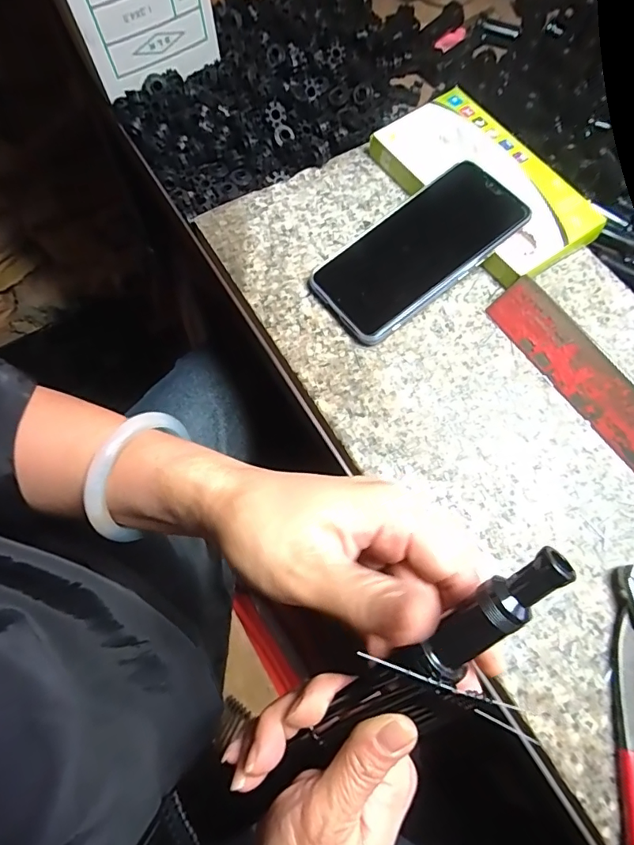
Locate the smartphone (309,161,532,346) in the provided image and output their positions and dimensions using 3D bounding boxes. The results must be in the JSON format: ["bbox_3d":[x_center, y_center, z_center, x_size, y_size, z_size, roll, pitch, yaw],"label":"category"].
[{"bbox_3d":[0.075,-0.129,0.340,0.157,0.008,0.077,-39,69,-4],"label":"smartphone"}]

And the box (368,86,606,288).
[{"bbox_3d":[0.132,-0.192,0.372,0.088,0.031,0.177,-31,73,-12],"label":"box"}]

